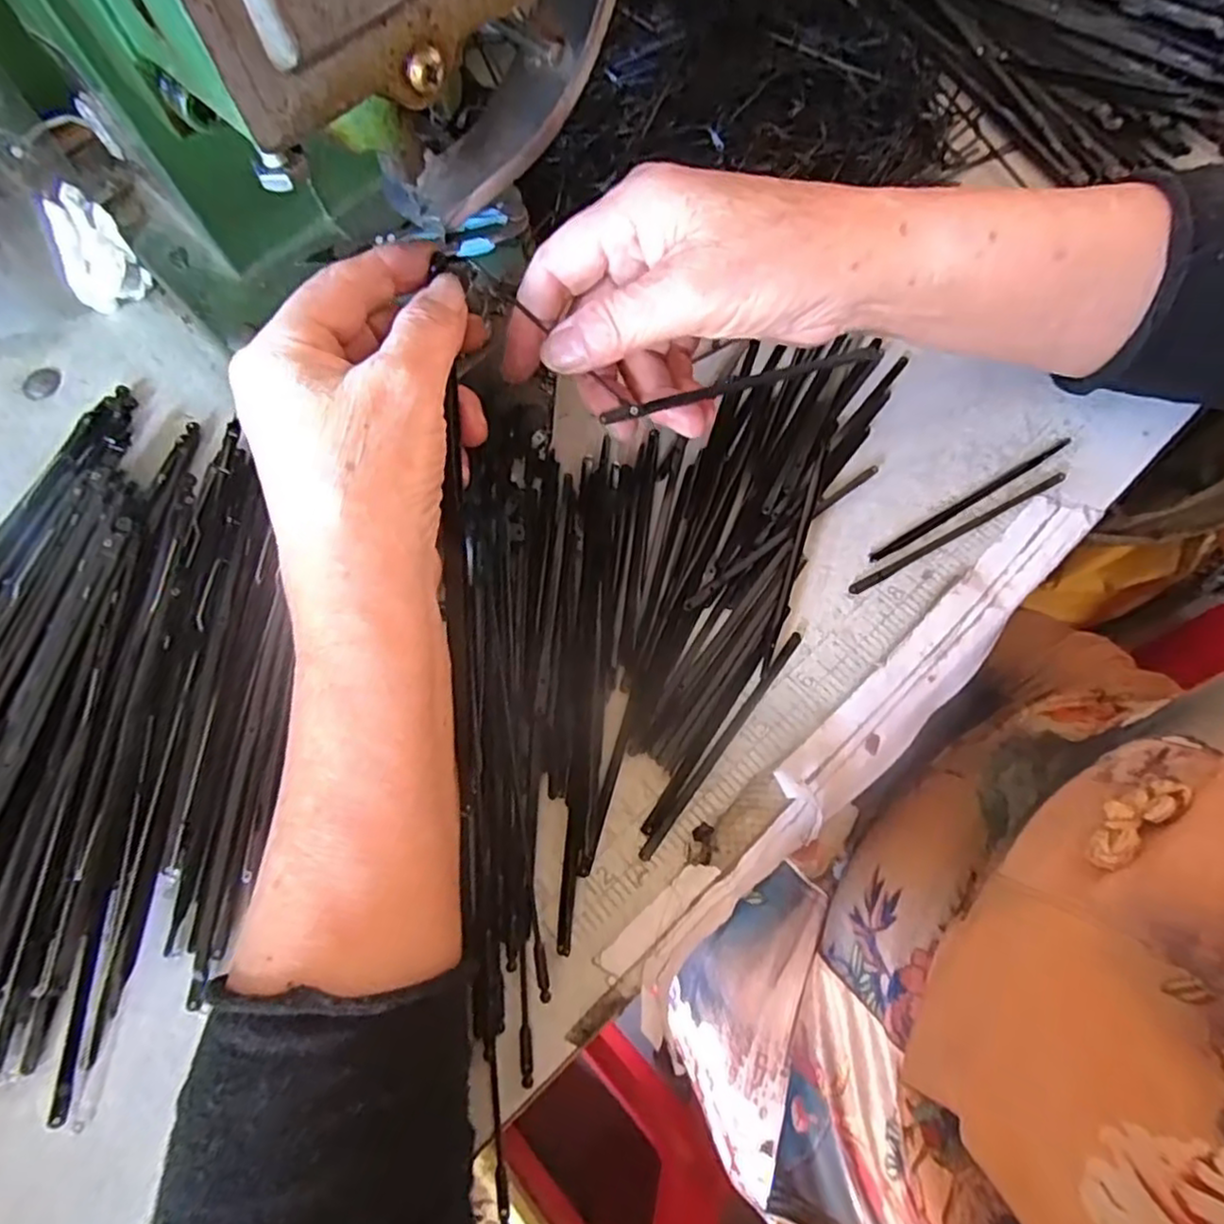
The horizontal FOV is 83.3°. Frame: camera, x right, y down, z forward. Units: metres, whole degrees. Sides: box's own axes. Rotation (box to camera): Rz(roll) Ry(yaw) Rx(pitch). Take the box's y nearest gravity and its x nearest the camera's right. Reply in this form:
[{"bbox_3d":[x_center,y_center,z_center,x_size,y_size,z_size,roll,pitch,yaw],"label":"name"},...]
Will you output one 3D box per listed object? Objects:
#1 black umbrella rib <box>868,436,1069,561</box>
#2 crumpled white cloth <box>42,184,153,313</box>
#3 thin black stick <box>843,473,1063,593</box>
[{"bbox_3d":[0.145,-0.046,0.277,0.100,0.004,0.004,-29,75,-8],"label":"black umbrella rib"},{"bbox_3d":[-0.248,-0.171,0.327,0.034,0.037,0.030,-34,72,-9],"label":"crumpled white cloth"},{"bbox_3d":[0.137,-0.032,0.273,0.099,0.004,0.004,-27,74,-7],"label":"thin black stick"}]

